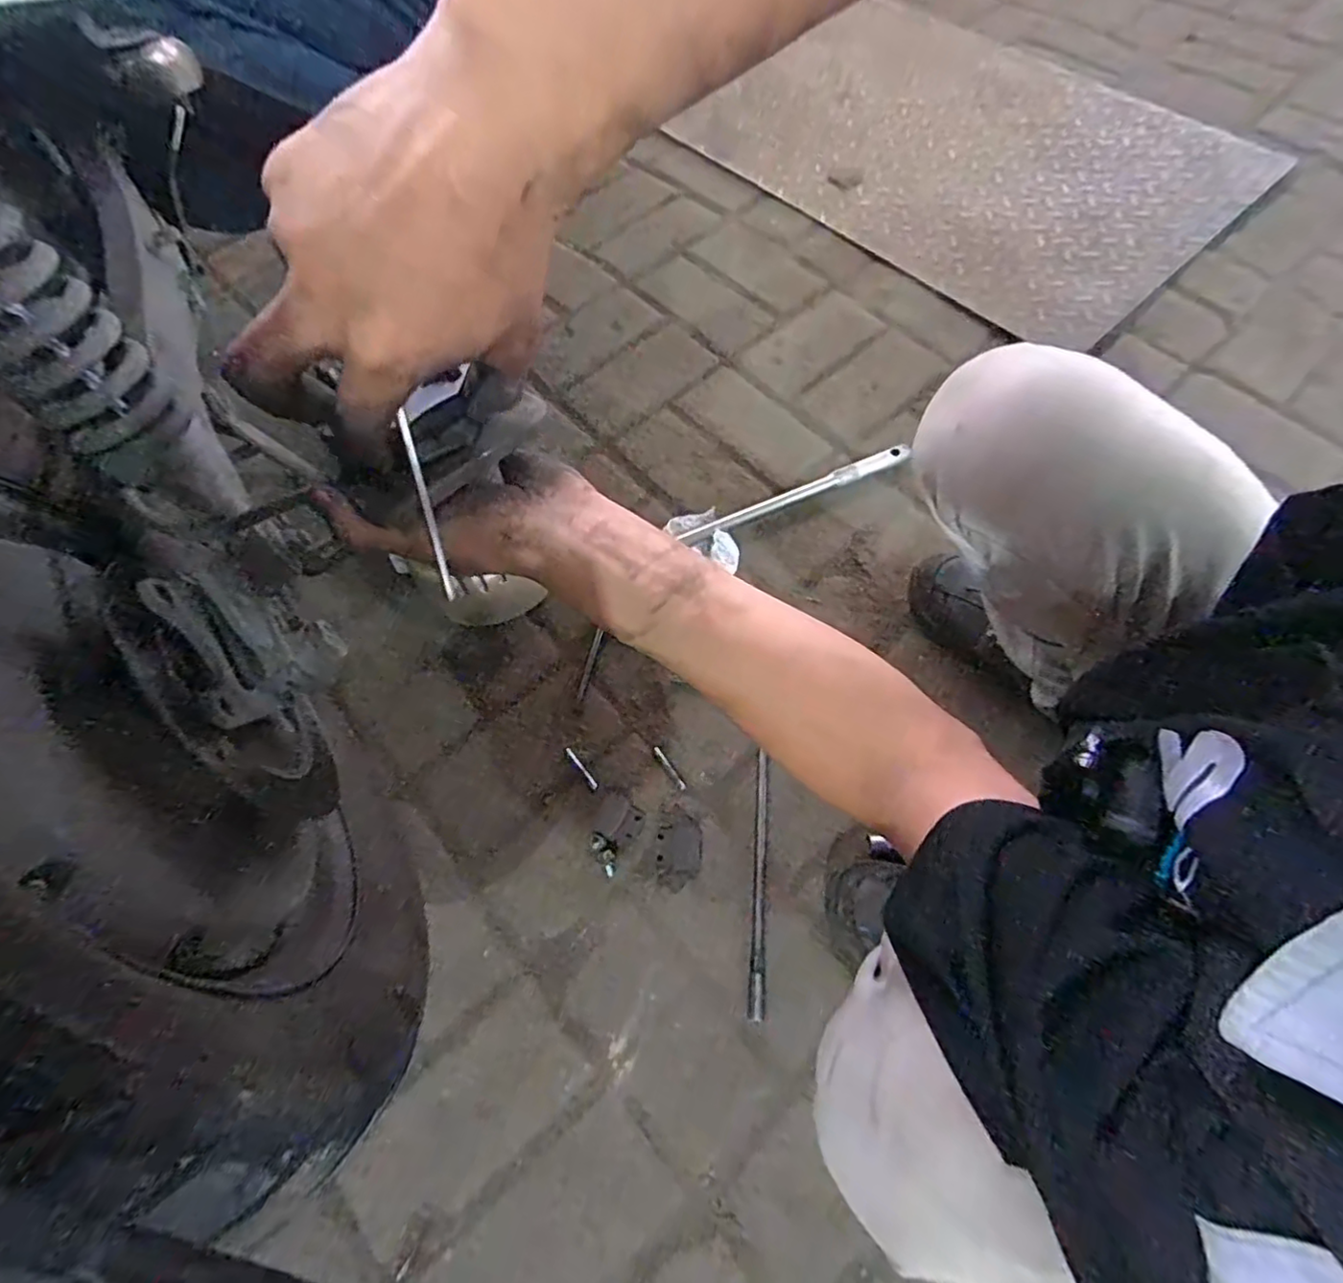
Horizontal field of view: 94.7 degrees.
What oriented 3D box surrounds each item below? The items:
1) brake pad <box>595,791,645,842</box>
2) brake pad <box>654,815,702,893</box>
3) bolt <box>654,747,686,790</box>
[{"bbox_3d":[-0.051,0.173,0.604,0.045,0.009,0.041,30,71,14],"label":"brake pad"},{"bbox_3d":[0.007,0.202,0.593,0.042,0.004,0.067,4,67,4],"label":"brake pad"},{"bbox_3d":[-0.002,0.127,0.622,0.007,0.004,0.050,-33,69,-11],"label":"bolt"}]

